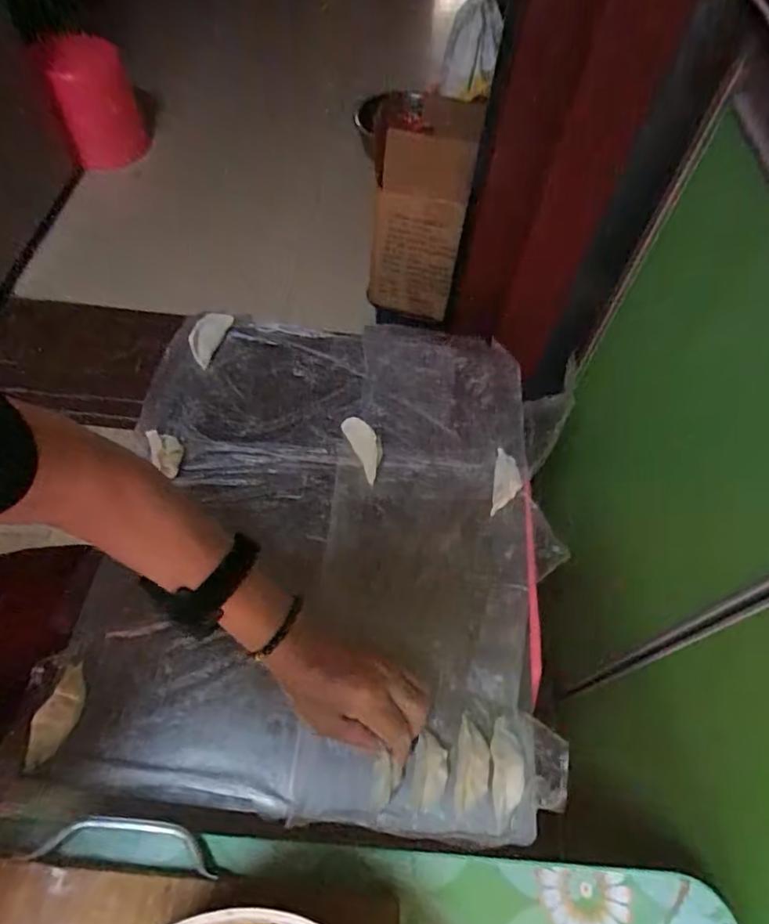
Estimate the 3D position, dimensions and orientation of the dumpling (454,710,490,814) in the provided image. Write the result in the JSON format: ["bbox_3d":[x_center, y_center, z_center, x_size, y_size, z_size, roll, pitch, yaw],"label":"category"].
[{"bbox_3d":[0.068,0.236,0.423,0.026,0.021,0.064,10,55,4],"label":"dumpling"}]

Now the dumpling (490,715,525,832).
[{"bbox_3d":[0.093,0.234,0.416,0.024,0.018,0.074,10,55,4],"label":"dumpling"}]

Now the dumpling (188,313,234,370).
[{"bbox_3d":[-0.209,-0.151,0.647,0.026,0.027,0.077,15,56,7],"label":"dumpling"}]

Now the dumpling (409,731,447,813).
[{"bbox_3d":[0.034,0.237,0.417,0.026,0.030,0.049,12,57,4],"label":"dumpling"}]

